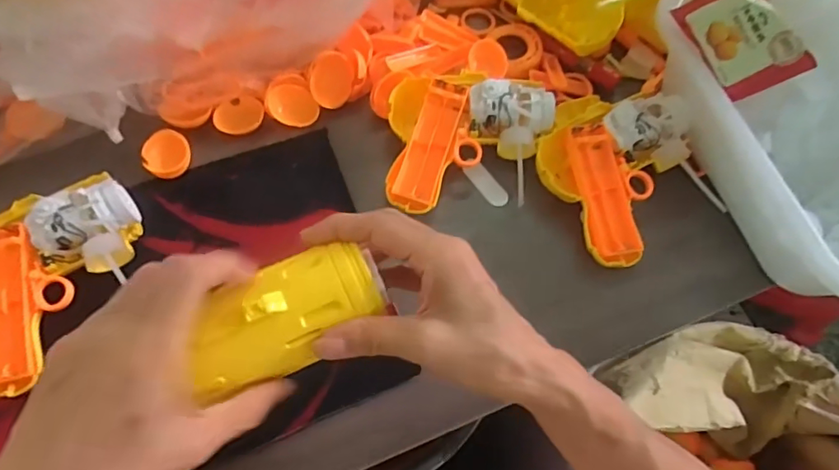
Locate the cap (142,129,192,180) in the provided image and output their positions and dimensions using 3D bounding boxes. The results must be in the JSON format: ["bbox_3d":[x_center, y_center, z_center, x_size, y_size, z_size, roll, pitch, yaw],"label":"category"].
[{"bbox_3d":[-0.207,-0.066,0.431,0.035,0.012,0.039,-5,66,-5],"label":"cap"}]

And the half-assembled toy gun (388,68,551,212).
[{"bbox_3d":[0.041,-0.079,0.436,0.130,0.040,0.117,2,66,-2],"label":"half-assembled toy gun"}]

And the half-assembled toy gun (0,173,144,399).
[{"bbox_3d":[-0.259,0.026,0.372,0.136,0.034,0.114,-36,72,-17],"label":"half-assembled toy gun"}]

